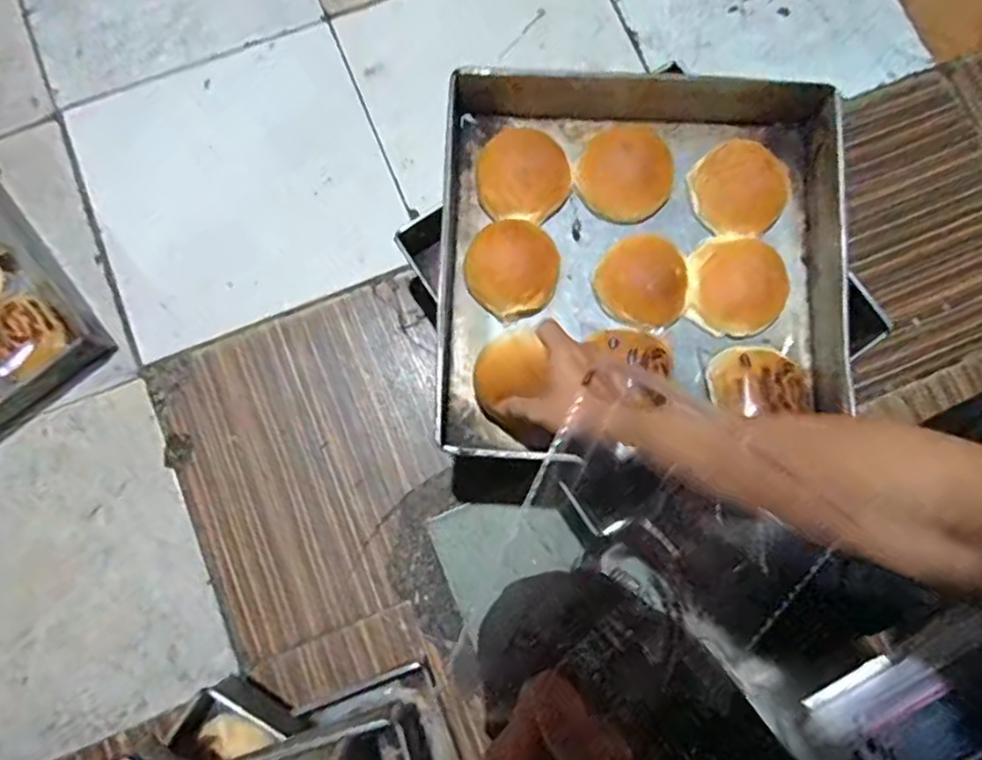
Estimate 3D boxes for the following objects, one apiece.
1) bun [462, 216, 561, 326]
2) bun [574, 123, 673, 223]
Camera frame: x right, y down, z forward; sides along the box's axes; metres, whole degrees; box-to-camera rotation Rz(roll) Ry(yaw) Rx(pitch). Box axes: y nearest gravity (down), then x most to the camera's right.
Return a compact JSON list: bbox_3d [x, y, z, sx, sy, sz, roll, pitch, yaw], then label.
[{"bbox_3d":[0.029,-0.124,0.669,0.106,0.055,0.100,0,82,-1],"label":"bun"},{"bbox_3d":[0.151,-0.228,0.681,0.107,0.047,0.090,0,82,-1],"label":"bun"}]

